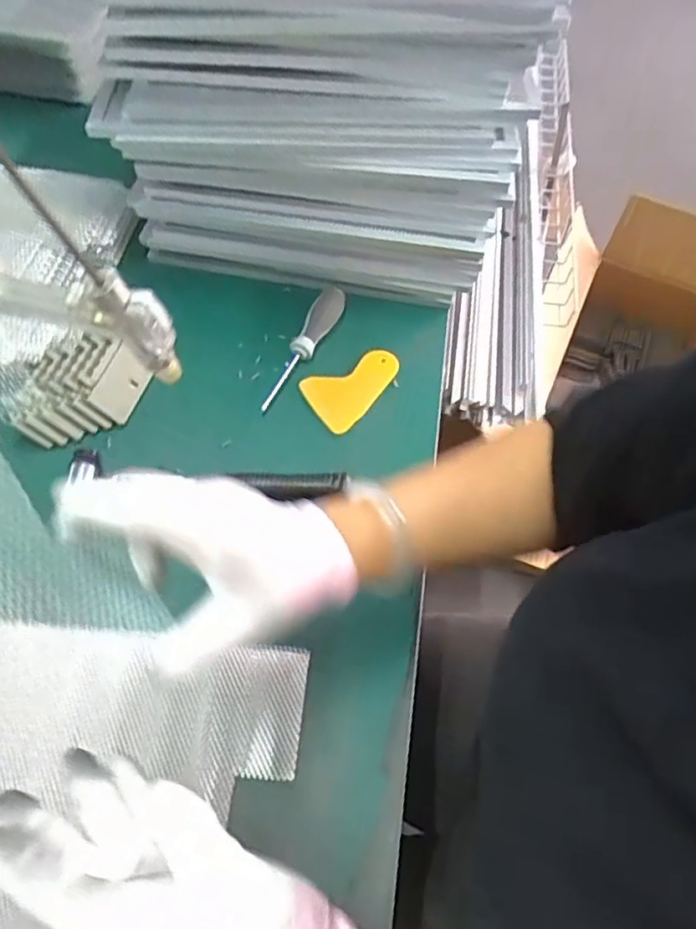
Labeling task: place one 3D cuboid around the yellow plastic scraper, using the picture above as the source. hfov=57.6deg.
[{"bbox_3d":[0.010,-0.078,0.625,0.099,0.009,0.062,-32,78,-15],"label":"yellow plastic scraper"}]

